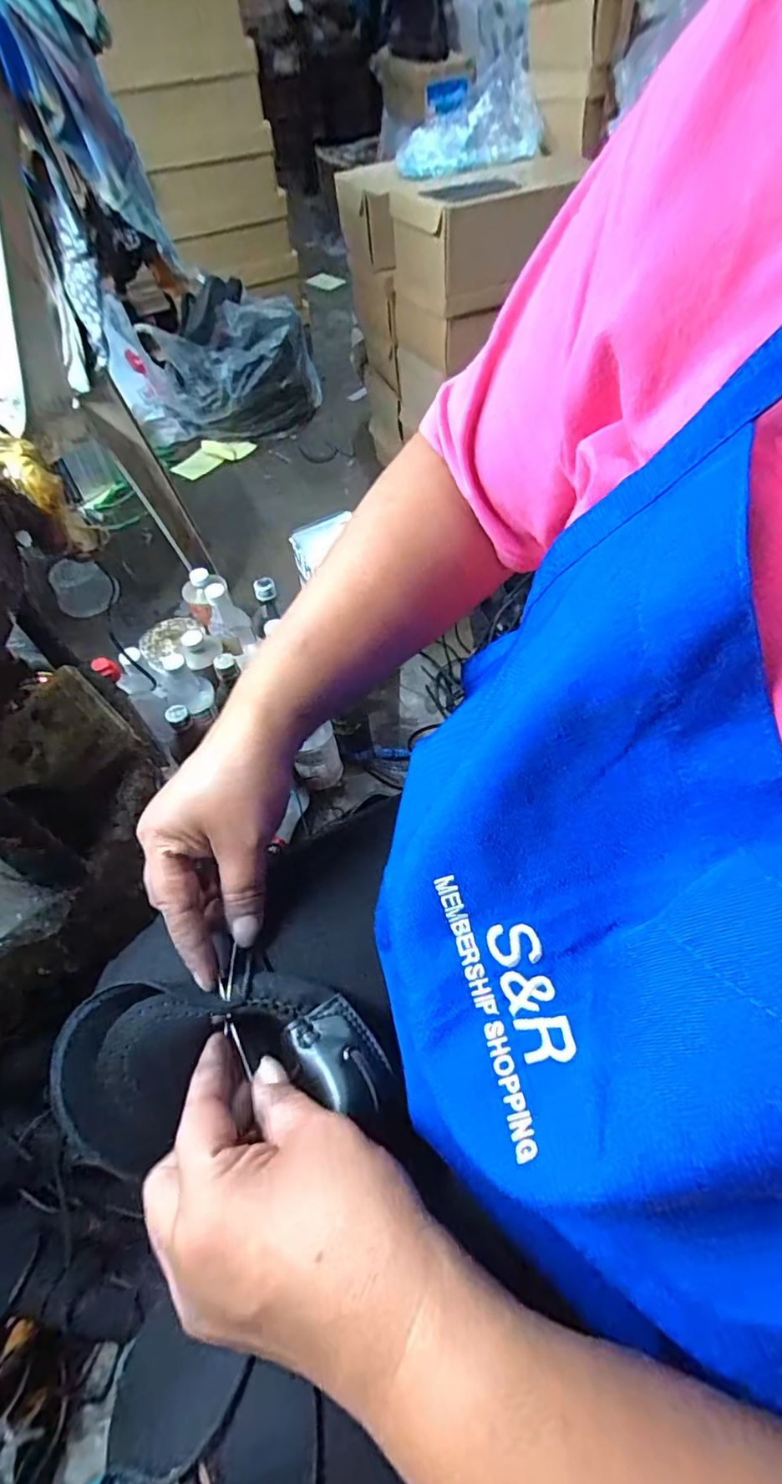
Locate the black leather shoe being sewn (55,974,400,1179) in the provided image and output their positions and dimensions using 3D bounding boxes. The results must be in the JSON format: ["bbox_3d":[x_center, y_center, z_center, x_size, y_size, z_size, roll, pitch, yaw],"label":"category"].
[{"bbox_3d":[-0.083,0.154,0.272,0.158,0.045,0.070,-10,56,2],"label":"black leather shoe being sewn"}]

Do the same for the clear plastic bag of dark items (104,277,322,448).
[{"bbox_3d":[-0.430,-0.919,1.395,0.480,0.226,0.268,-11,57,-4],"label":"clear plastic bag of dark items"}]

